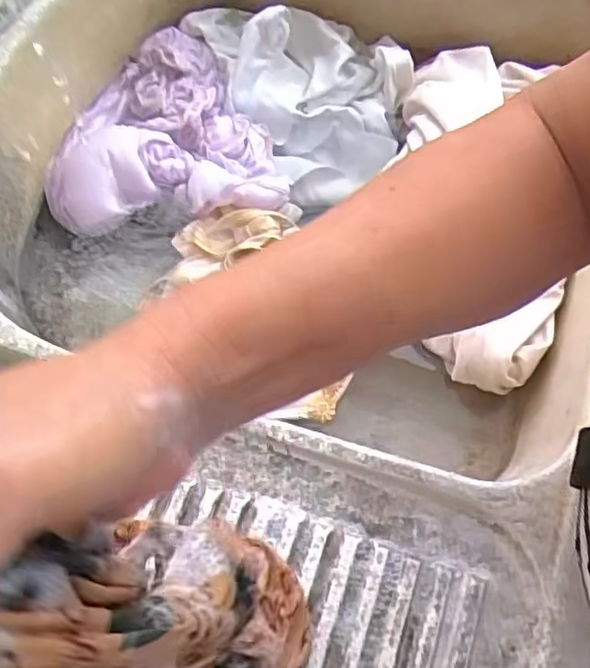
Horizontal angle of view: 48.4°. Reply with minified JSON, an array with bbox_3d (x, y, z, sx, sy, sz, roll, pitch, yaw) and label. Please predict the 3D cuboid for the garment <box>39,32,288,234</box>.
[{"bbox_3d":[-0.131,-0.207,0.627,0.213,0.058,0.231,-9,67,-4],"label":"garment"}]

